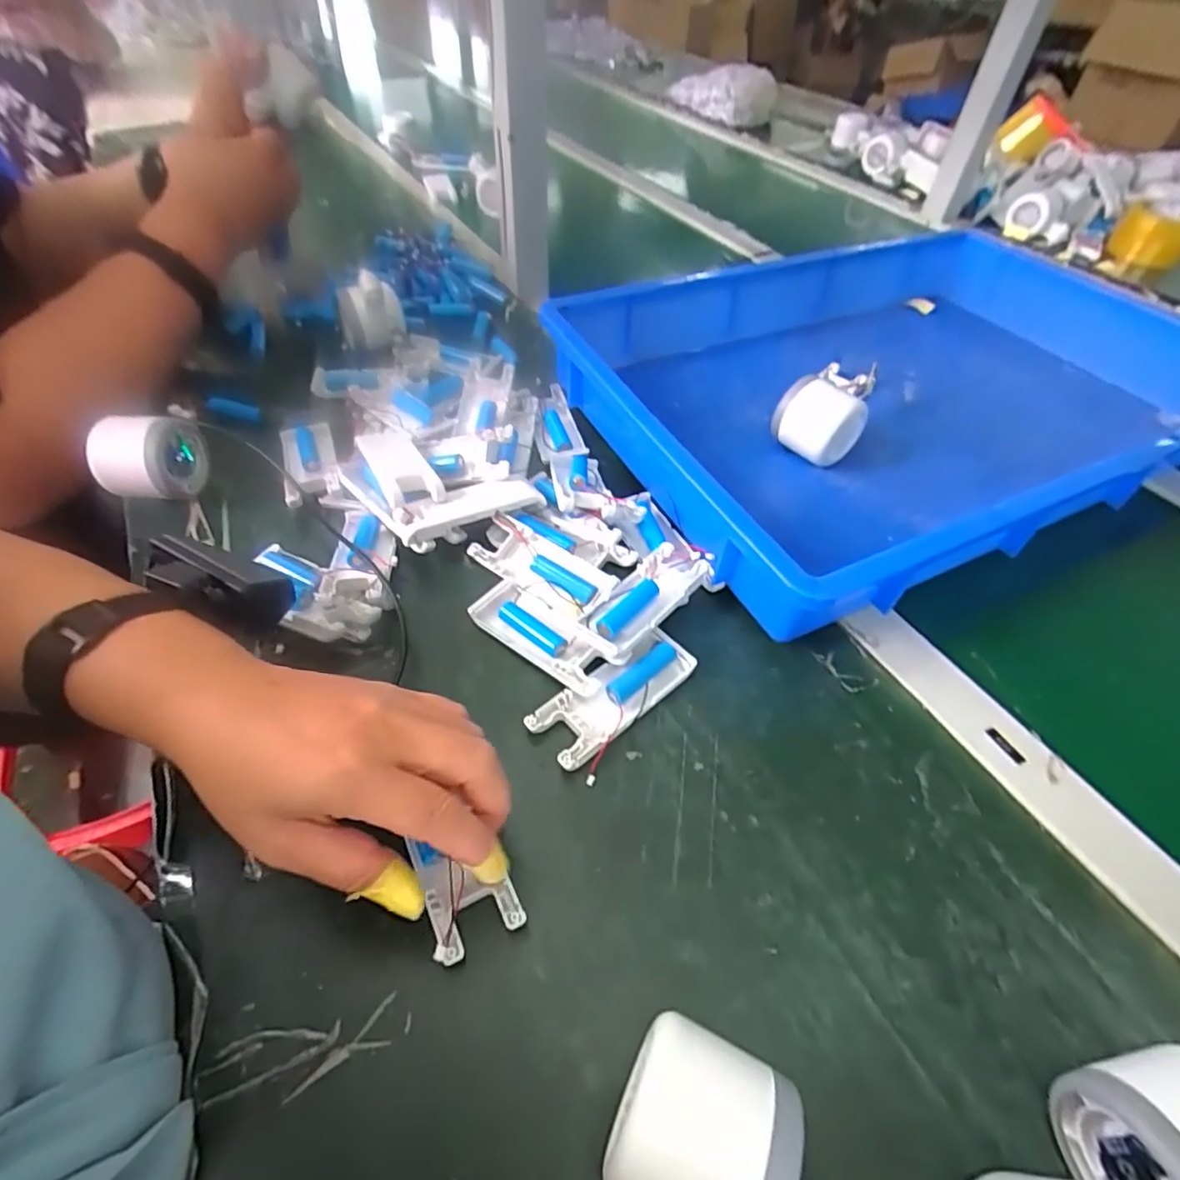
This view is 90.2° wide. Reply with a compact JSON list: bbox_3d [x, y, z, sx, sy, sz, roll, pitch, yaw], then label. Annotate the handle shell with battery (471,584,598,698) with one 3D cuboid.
[{"bbox_3d":[-0.030,0.028,0.371,0.101,0.016,0.035,32,56,23],"label":"handle shell with battery"}]

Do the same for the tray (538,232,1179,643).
[{"bbox_3d":[0.276,-0.186,0.518,0.545,0.091,0.368,-20,53,-17],"label":"tray"}]

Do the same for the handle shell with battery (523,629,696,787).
[{"bbox_3d":[0.016,0.064,0.348,0.103,0.017,0.044,-34,59,-26],"label":"handle shell with battery"}]

